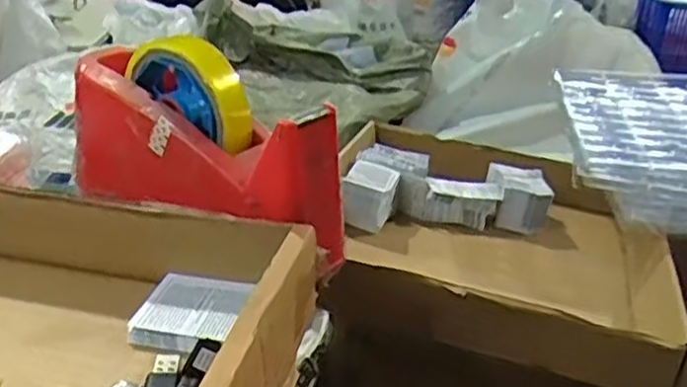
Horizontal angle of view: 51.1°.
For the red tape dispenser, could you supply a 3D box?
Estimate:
[{"bbox_3d":[-0.090,-0.033,0.435,0.194,0.097,0.060,19,31,29],"label":"red tape dispenser"}]

